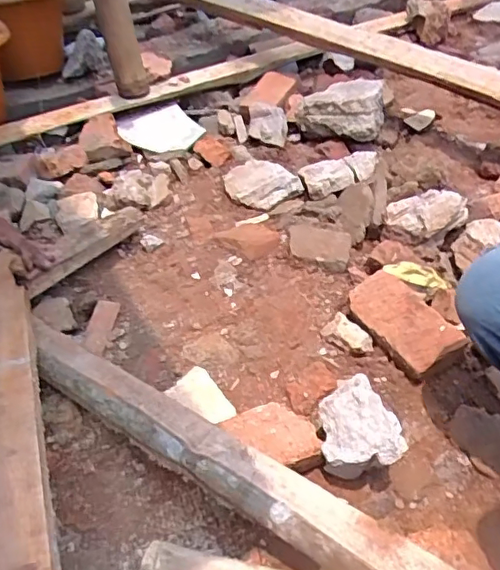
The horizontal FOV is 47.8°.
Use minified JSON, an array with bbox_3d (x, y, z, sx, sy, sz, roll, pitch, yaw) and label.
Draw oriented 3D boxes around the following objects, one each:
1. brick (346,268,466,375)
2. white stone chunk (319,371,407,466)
[{"bbox_3d":[0.211,0.050,0.781,0.083,0.044,0.159,-24,49,-21],"label":"brick"},{"bbox_3d":[0.125,0.164,0.644,0.088,0.048,0.104,-37,47,13],"label":"white stone chunk"}]

